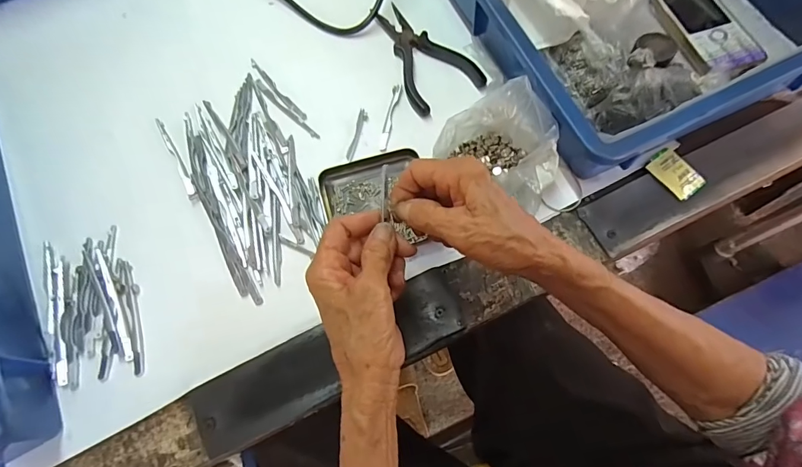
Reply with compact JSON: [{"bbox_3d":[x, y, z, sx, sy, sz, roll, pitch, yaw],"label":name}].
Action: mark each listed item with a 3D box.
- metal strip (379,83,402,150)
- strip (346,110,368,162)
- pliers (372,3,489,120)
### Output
[{"bbox_3d":[-0.011,-0.118,0.423,0.009,0.005,0.078,11,68,6],"label":"metal strip"},{"bbox_3d":[-0.044,-0.100,0.416,0.010,0.004,0.062,11,68,5],"label":"strip"},{"bbox_3d":[0.024,-0.197,0.450,0.081,0.010,0.150,-23,69,-8],"label":"pliers"}]

